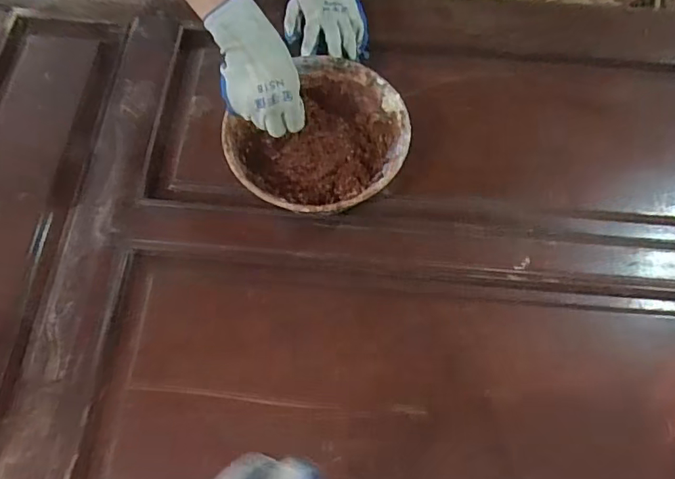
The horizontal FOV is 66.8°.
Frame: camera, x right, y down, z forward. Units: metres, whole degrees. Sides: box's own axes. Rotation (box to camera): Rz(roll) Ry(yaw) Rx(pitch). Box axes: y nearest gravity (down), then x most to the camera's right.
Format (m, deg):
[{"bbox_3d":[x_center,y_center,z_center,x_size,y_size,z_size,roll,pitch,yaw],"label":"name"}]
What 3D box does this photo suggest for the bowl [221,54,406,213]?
[{"bbox_3d":[-0.021,-0.110,0.628,0.193,0.078,0.210,41,72,14],"label":"bowl"}]

